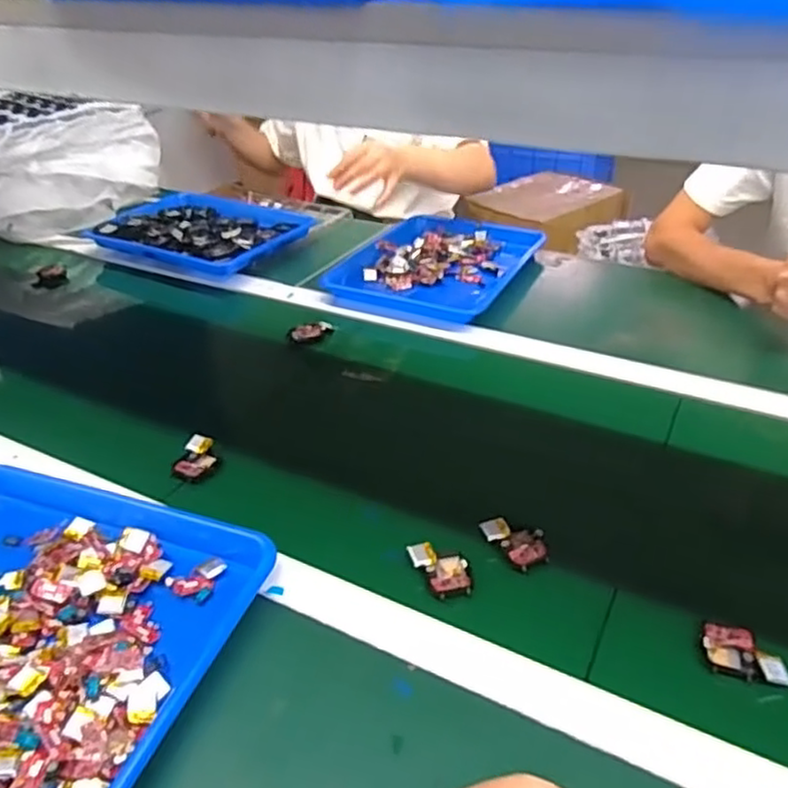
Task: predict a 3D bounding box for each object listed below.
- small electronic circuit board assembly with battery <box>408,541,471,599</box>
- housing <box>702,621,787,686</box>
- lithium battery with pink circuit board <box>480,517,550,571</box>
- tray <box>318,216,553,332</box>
[{"bbox_3d":[0.039,0.145,0.567,0.045,0.015,0.048,-9,35,-8],"label":"small electronic circuit board assembly with battery"},{"bbox_3d":[0.255,0.190,0.497,0.059,0.015,0.034,18,40,27],"label":"housing"},{"bbox_3d":[0.107,0.126,0.593,0.039,0.009,0.058,-27,41,-30],"label":"lithium battery with pink circuit board"},{"bbox_3d":[0.063,-0.201,1.067,0.260,0.047,0.308,18,40,26],"label":"tray"}]

